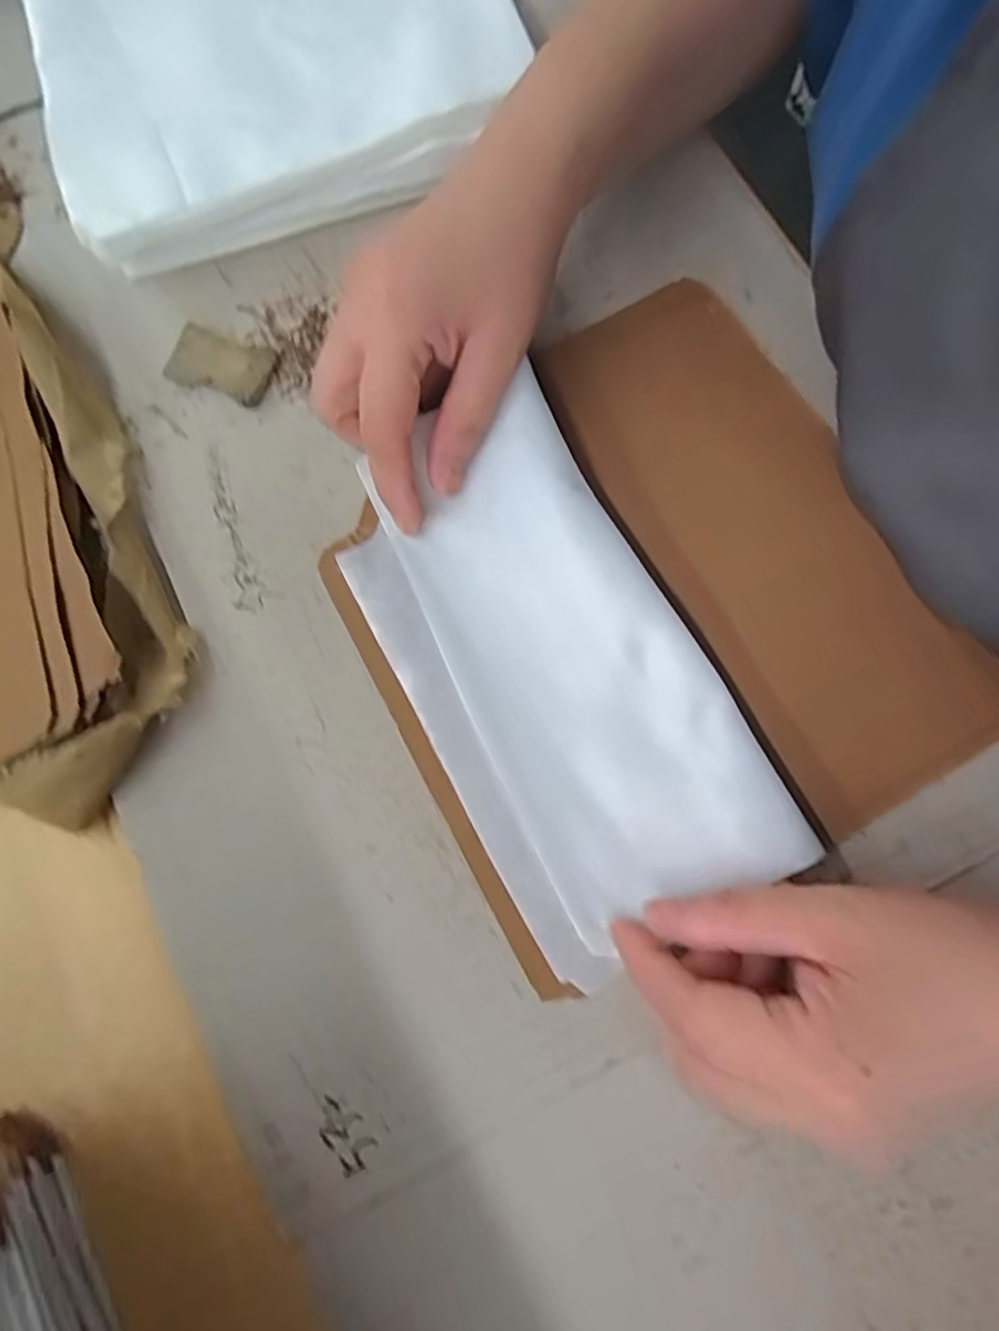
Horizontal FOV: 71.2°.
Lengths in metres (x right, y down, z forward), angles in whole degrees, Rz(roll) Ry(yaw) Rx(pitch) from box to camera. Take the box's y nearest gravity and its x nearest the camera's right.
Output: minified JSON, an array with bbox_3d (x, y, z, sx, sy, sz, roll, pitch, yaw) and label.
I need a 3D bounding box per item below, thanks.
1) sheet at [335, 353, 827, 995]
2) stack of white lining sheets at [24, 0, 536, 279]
[{"bbox_3d":[0.019,0.002,0.269,0.105,0.026,0.205,-29,78,-5],"label":"sheet"},{"bbox_3d":[-0.111,-0.315,0.337,0.210,0.041,0.220,-18,77,-2],"label":"stack of white lining sheets"}]

